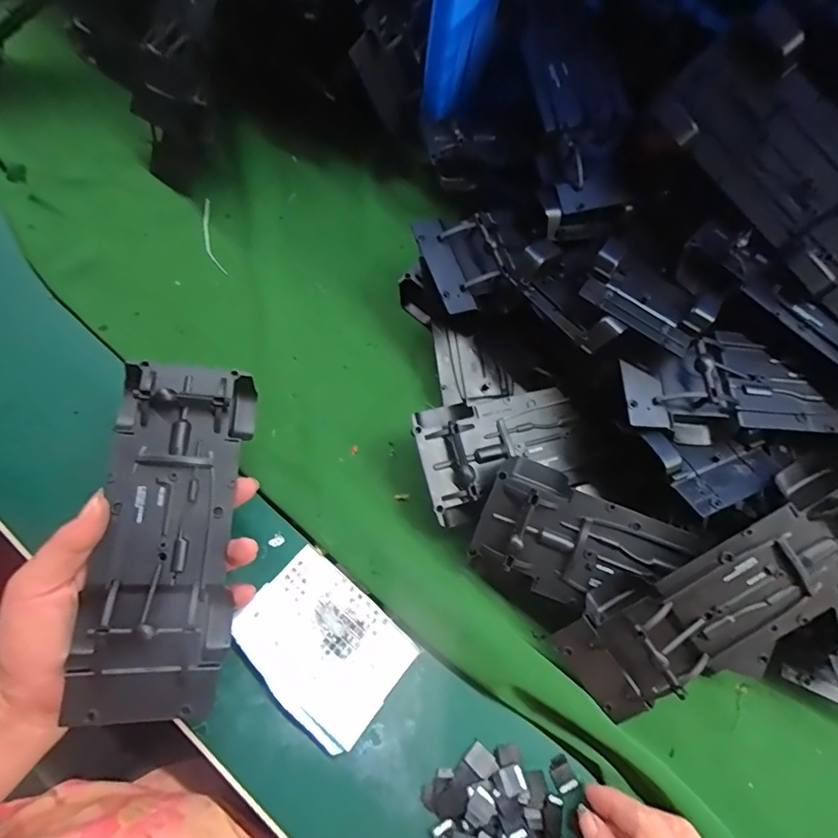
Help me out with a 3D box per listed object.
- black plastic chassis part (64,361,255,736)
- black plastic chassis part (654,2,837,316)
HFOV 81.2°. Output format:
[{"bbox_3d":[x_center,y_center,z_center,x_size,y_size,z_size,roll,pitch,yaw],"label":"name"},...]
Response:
[{"bbox_3d":[-0.142,0.063,0.278,0.073,0.030,0.195,6,75,-14],"label":"black plastic chassis part"},{"bbox_3d":[0.238,-0.153,0.302,0.075,0.021,0.190,-39,83,24],"label":"black plastic chassis part"}]

